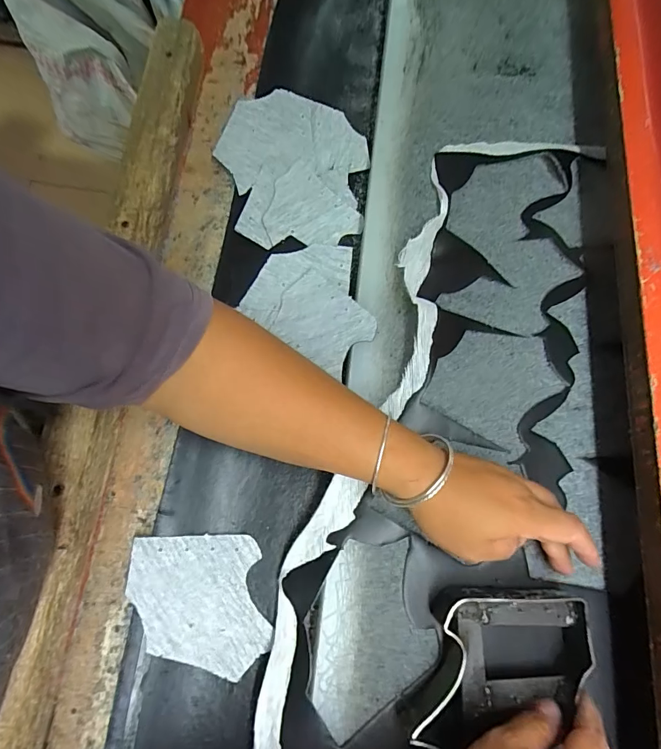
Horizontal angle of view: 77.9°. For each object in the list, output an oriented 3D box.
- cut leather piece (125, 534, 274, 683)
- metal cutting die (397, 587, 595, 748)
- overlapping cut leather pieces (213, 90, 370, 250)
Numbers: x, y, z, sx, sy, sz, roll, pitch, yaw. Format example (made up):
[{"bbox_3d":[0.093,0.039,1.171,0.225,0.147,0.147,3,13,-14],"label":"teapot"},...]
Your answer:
[{"bbox_3d":[-0.104,0.185,0.329,0.108,0.006,0.103,5,76,-18],"label":"cut leather piece"},{"bbox_3d":[0.120,0.209,0.299,0.142,0.038,0.098,-13,76,-5],"label":"metal cutting die"},{"bbox_3d":[-0.036,-0.219,0.439,0.151,0.012,0.170,-5,84,-15],"label":"overlapping cut leather pieces"}]

